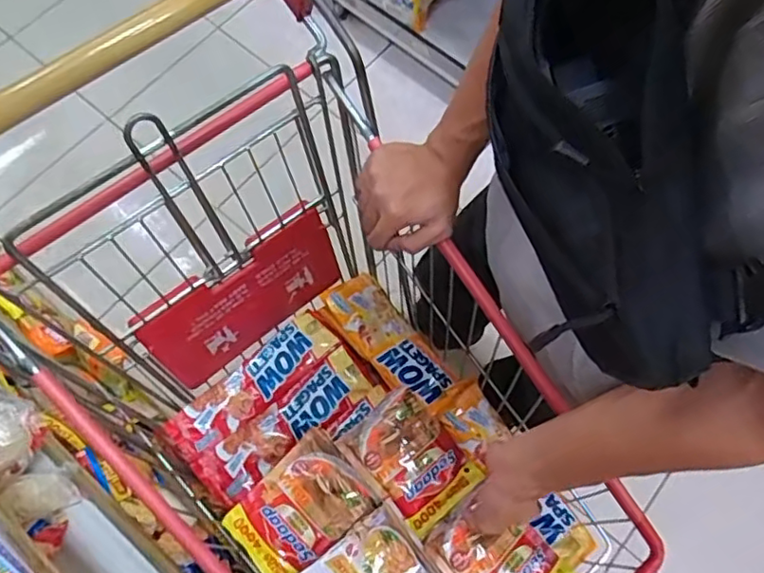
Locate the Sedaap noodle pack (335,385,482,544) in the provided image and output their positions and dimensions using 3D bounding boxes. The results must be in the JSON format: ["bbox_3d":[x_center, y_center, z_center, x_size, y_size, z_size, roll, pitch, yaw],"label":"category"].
[{"bbox_3d":[0.034,0.199,0.704,0.106,0.023,0.145,-41,76,-15],"label":"Sedaap noodle pack"}]

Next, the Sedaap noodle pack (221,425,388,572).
[{"bbox_3d":[-0.088,0.246,0.669,0.146,0.019,0.107,-43,77,-15],"label":"Sedaap noodle pack"}]

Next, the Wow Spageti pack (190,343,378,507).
[{"bbox_3d":[-0.125,0.179,0.794,0.245,0.017,0.075,-38,75,-14],"label":"Wow Spageti pack"}]

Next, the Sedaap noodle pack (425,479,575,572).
[{"bbox_3d":[0.127,0.298,0.655,0.108,0.025,0.140,-38,75,-14],"label":"Sedaap noodle pack"}]

